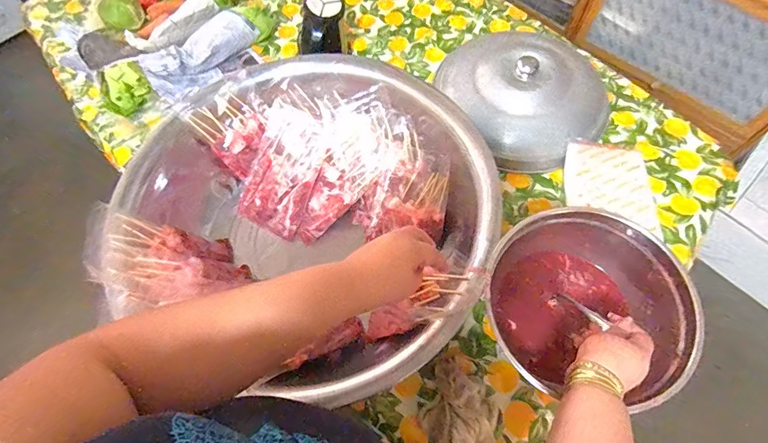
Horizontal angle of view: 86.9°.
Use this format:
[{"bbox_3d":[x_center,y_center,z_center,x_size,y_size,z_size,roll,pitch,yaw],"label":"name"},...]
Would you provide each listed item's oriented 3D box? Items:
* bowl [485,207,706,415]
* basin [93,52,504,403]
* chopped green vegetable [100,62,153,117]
[{"bbox_3d":[0.292,0.117,0.592,0.226,0.119,0.264,-32,69,-11],"label":"bowl"},{"bbox_3d":[-0.126,-0.020,0.704,0.574,0.167,0.578,-1,67,2],"label":"basin"},{"bbox_3d":[-0.569,-0.293,0.885,0.105,0.073,0.097,-42,71,-14],"label":"chopped green vegetable"}]

